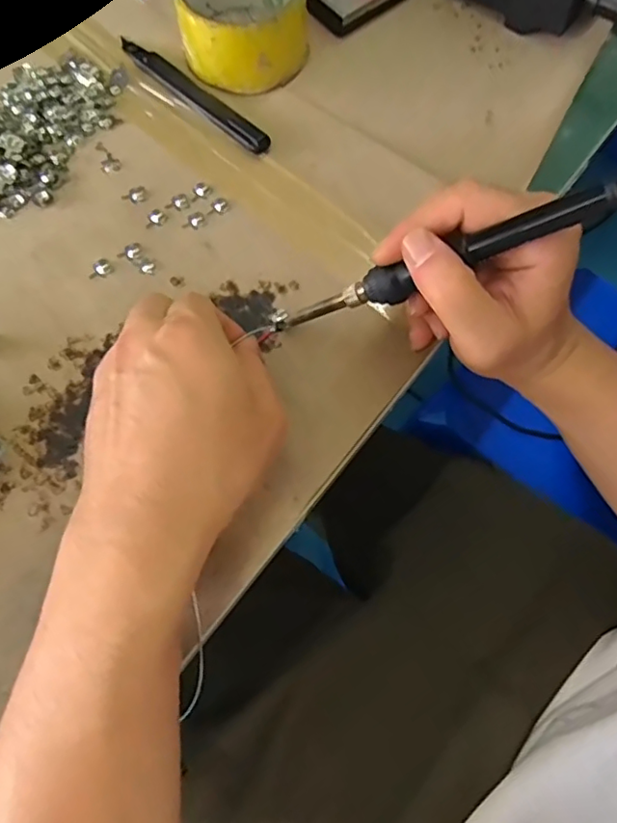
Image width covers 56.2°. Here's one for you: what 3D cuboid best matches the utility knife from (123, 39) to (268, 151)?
[{"bbox_3d":[-0.079,-0.214,0.387,0.137,0.006,0.016,41,75,13],"label":"utility knife"}]

